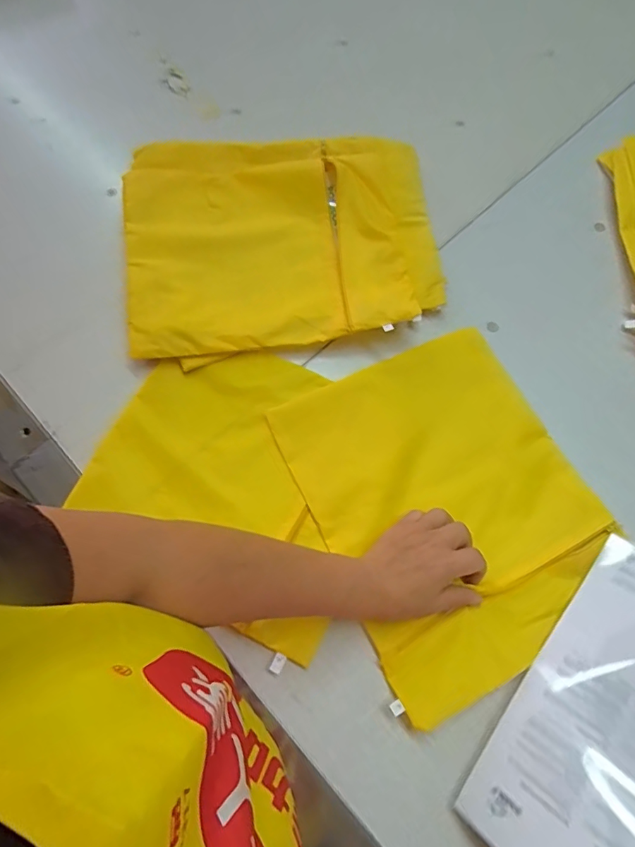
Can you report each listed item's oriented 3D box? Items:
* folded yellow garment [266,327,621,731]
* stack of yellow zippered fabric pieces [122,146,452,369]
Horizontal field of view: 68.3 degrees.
[{"bbox_3d":[0.133,0.076,0.478,0.263,0.020,0.318,-24,71,-9],"label":"folded yellow garment"},{"bbox_3d":[-0.045,-0.232,0.574,0.359,0.036,0.296,-9,70,-4],"label":"stack of yellow zippered fabric pieces"}]

